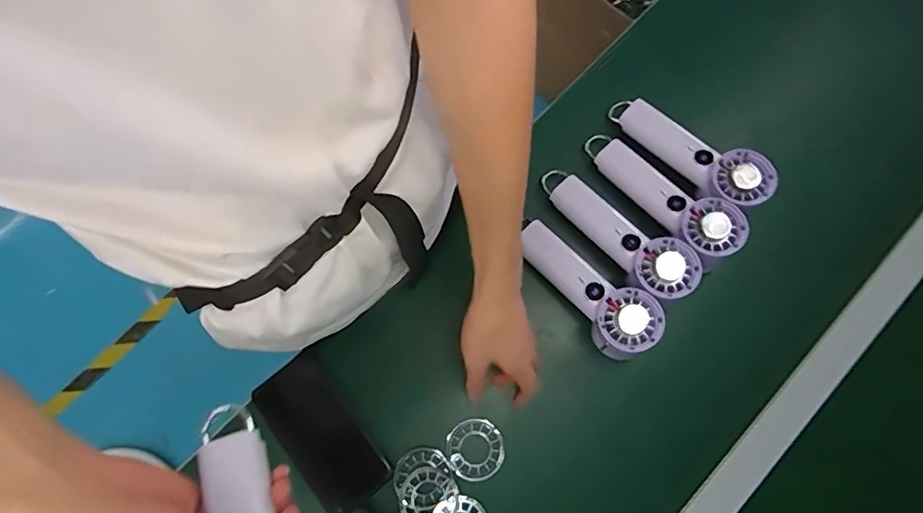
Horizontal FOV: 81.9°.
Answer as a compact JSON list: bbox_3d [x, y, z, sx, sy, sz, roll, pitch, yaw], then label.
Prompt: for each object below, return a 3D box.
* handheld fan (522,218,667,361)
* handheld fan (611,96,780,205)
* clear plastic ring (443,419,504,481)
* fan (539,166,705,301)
[{"bbox_3d":[0.130,0.027,0.548,0.058,0.052,0.168,-40,80,-9],"label":"handheld fan"},{"bbox_3d":[0.246,-0.117,0.581,0.187,0.029,0.055,38,79,22],"label":"handheld fan"},{"bbox_3d":[0.014,0.198,0.547,0.058,0.008,0.058,0,77,0],"label":"clear plastic ring"},{"bbox_3d":[0.163,-0.027,0.560,0.056,0.031,0.185,-44,67,-10],"label":"fan"}]

